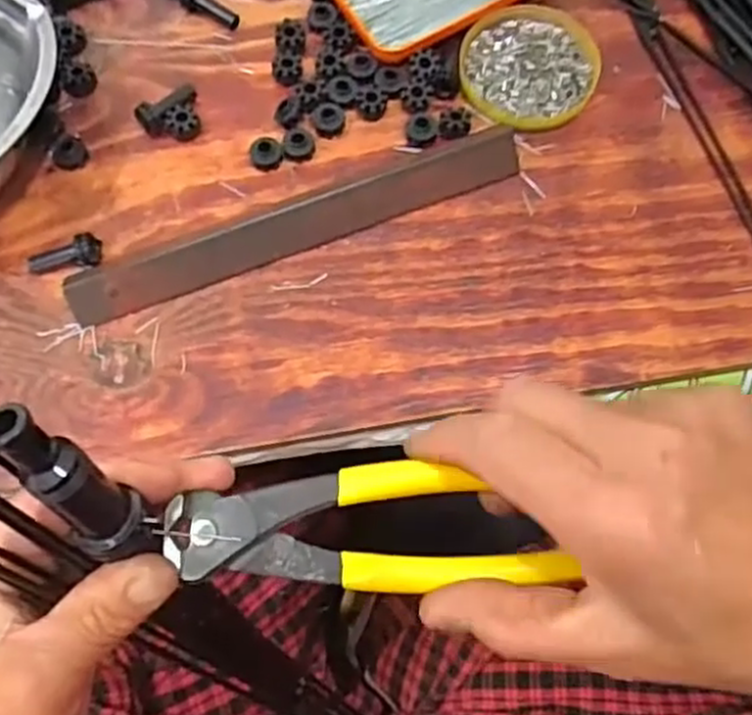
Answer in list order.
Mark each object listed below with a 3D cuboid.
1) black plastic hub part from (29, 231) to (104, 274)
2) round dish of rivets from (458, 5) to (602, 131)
[{"bbox_3d":[-0.174,-0.058,0.420,0.039,0.018,0.014,-3,71,-1],"label":"black plastic hub part"},{"bbox_3d":[0.094,-0.178,0.461,0.082,0.012,0.084,0,71,0],"label":"round dish of rivets"}]

